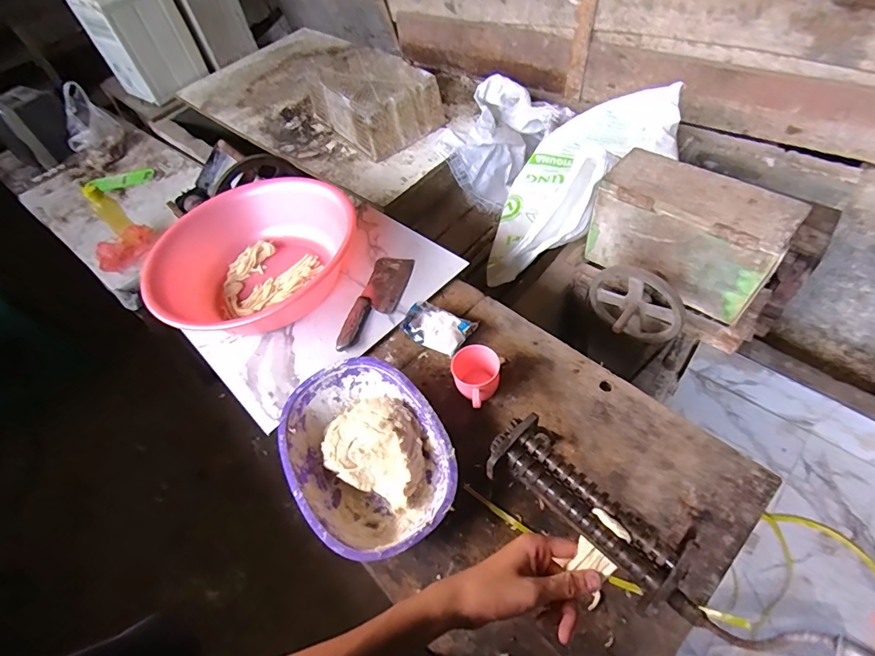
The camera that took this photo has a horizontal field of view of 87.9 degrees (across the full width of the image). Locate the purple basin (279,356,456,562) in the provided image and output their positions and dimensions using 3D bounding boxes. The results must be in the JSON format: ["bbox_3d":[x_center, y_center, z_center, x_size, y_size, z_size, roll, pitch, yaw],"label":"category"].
[{"bbox_3d":[-0.106,0.183,0.673,0.213,0.079,0.298,-30,56,-17],"label":"purple basin"}]

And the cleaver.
[{"bbox_3d":[-0.117,-0.053,0.891,0.081,0.015,0.243,10,55,13],"label":"cleaver"}]

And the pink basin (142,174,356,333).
[{"bbox_3d":[-0.394,-0.155,0.959,0.410,0.143,0.410,-3,53,3],"label":"pink basin"}]

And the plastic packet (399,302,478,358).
[{"bbox_3d":[-0.003,-0.005,0.823,0.127,0.034,0.080,27,60,23],"label":"plastic packet"}]

